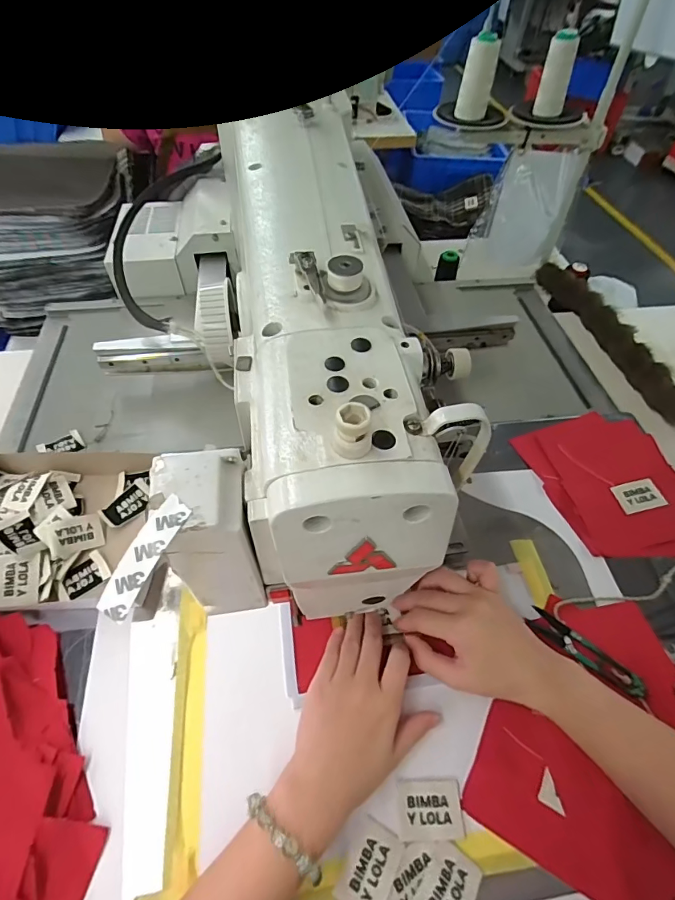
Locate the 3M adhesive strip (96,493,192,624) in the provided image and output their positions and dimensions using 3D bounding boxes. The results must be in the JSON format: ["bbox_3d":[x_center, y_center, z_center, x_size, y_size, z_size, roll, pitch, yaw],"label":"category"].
[{"bbox_3d":[-0.088,0.048,0.206,0.015,0.006,0.057,23,72,17],"label":"3M adhesive strip"}]

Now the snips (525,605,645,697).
[{"bbox_3d":[0.225,0.183,0.407,0.102,0.008,0.021,32,58,23],"label":"snips"}]

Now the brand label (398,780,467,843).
[{"bbox_3d":[0.071,0.271,0.339,0.048,0.004,0.035,-1,52,-1],"label":"brand label"}]

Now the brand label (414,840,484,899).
[{"bbox_3d":[0.079,0.305,0.310,0.034,0.007,0.047,35,60,25],"label":"brand label"}]

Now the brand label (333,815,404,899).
[{"bbox_3d":[0.024,0.295,0.317,0.033,0.004,0.049,25,56,19],"label":"brand label"}]

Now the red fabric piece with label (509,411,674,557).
[{"bbox_3d":[0.326,0.038,0.525,0.169,0.020,0.191,-13,53,-10],"label":"red fabric piece with label"}]

